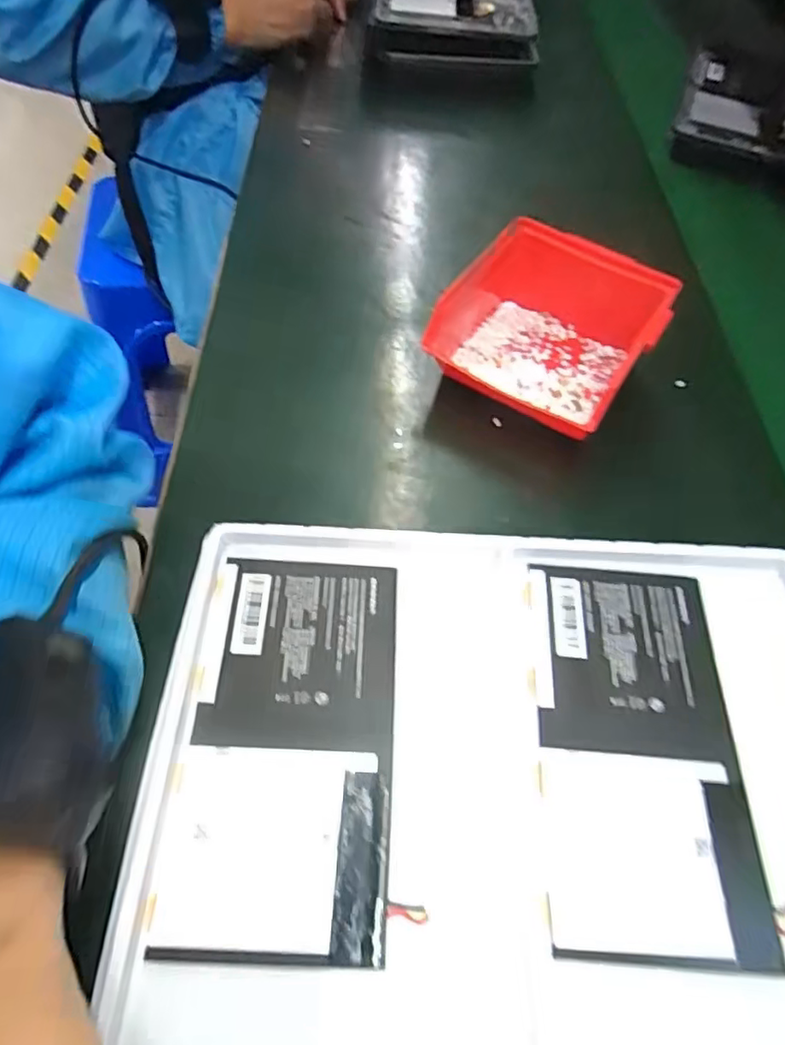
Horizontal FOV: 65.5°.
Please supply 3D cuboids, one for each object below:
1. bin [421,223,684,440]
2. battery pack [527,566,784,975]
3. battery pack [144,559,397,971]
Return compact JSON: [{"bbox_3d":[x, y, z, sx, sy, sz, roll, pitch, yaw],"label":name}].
[{"bbox_3d":[0.103,-0.130,0.416,0.138,0.068,0.129,23,59,11],"label":"bin"},{"bbox_3d":[0.115,0.100,0.284,0.091,0.006,0.172,6,58,-2],"label":"battery pack"},{"bbox_3d":[-0.046,0.095,0.278,0.090,0.006,0.172,4,58,-3],"label":"battery pack"}]

